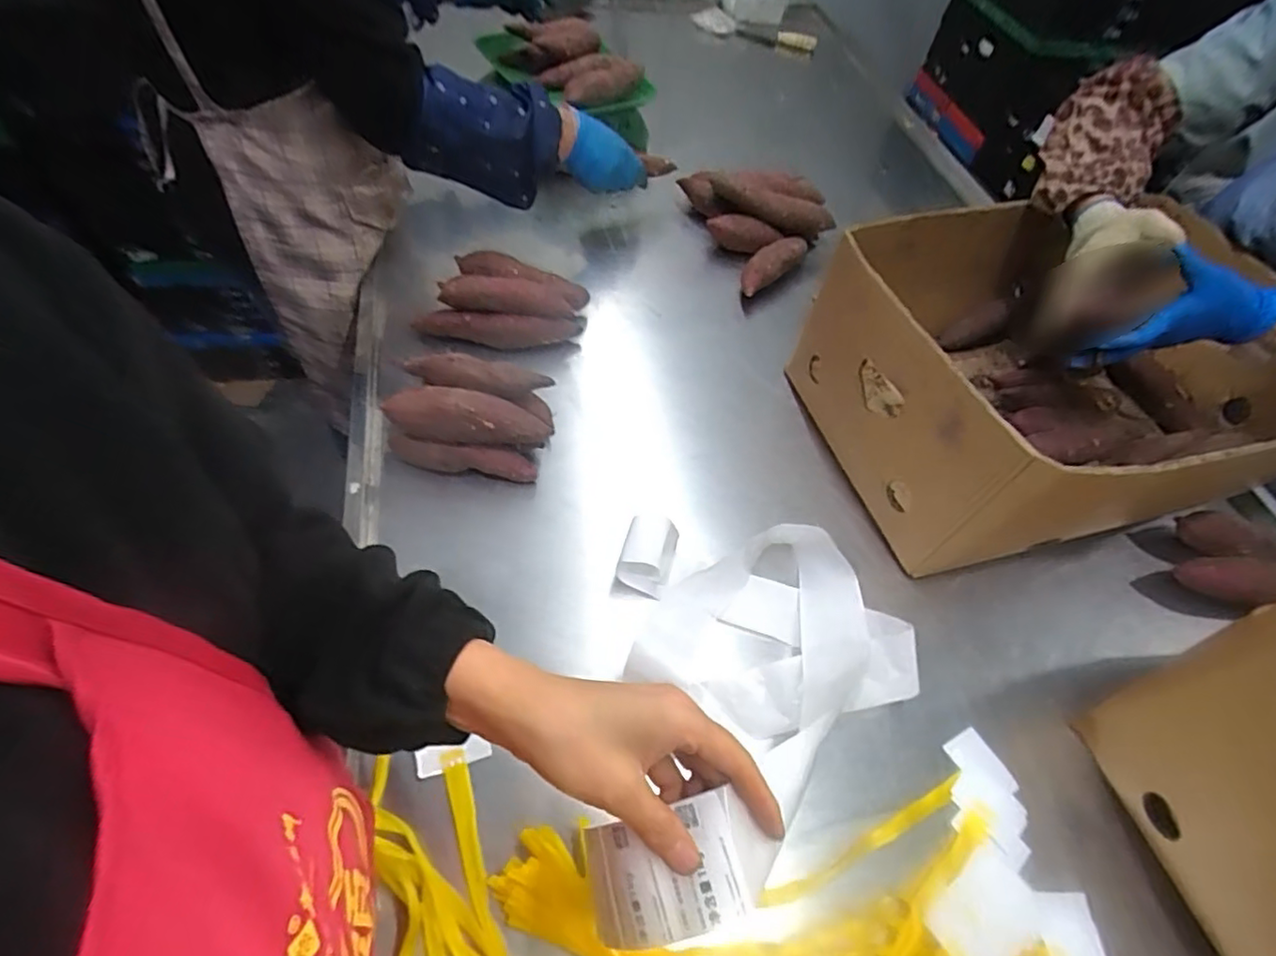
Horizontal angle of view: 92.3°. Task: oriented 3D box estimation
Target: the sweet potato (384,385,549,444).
[{"bbox_3d":[-0.180,-0.065,0.642,0.164,0.048,0.043,6,55,-3],"label":"sweet potato"}]

